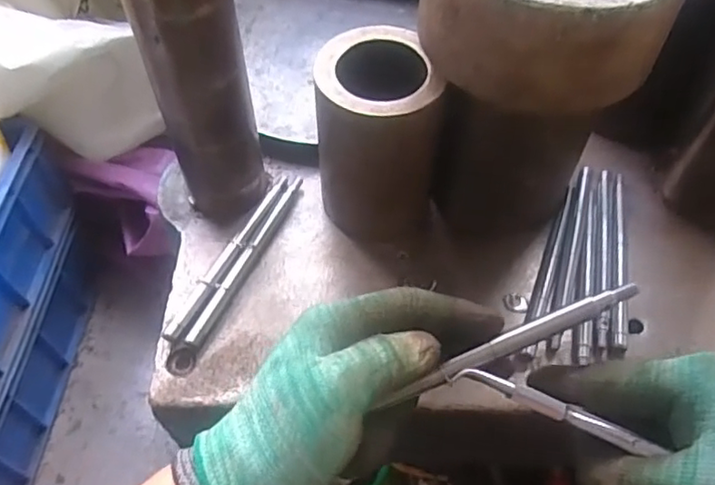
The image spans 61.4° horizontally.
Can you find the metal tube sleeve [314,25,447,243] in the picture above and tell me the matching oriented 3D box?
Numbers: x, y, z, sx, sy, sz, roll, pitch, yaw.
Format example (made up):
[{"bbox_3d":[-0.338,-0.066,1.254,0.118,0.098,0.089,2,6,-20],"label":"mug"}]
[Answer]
[{"bbox_3d":[0.015,-0.073,0.444,0.086,0.139,0.096,-2,55,-2],"label":"metal tube sleeve"}]

